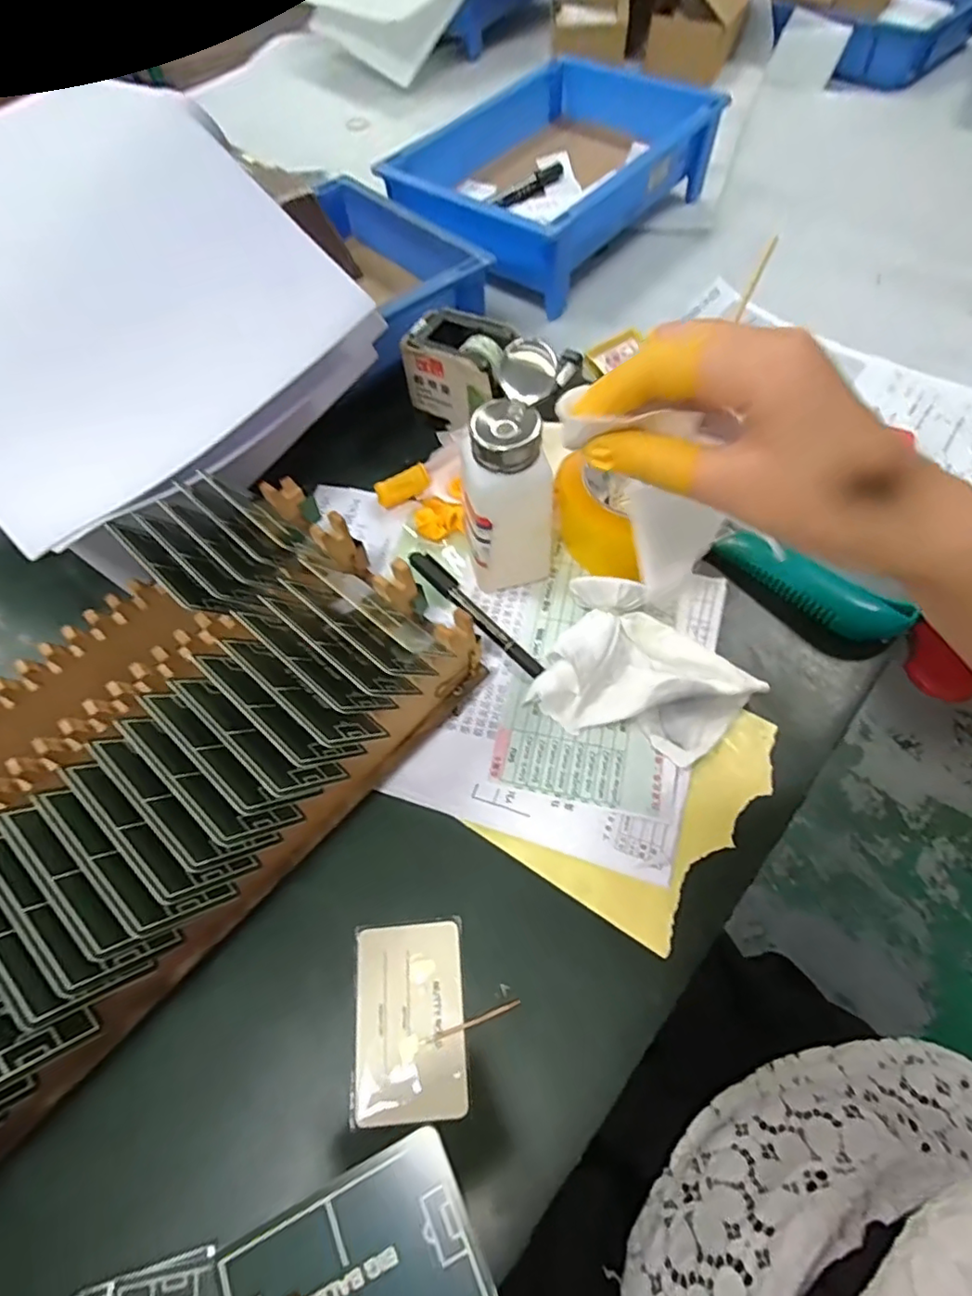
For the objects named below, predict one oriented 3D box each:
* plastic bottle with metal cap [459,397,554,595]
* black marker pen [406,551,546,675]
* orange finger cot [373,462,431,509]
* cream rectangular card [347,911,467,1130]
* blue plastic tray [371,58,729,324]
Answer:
[{"bbox_3d":[0.016,-0.091,0.376,0.055,0.125,0.052,4,62,5],"label":"plastic bottle with metal cap"},{"bbox_3d":[-0.008,-0.027,0.413,0.015,0.010,0.131,-41,67,-18],"label":"black marker pen"},{"bbox_3d":[-0.065,-0.126,0.462,0.043,0.017,0.014,-25,62,7],"label":"orange finger cot"},{"bbox_3d":[-0.039,0.187,0.300,0.056,0.004,0.086,-4,59,-1],"label":"cream rectangular card"},{"bbox_3d":[0.062,-0.483,0.607,0.224,0.076,0.291,37,69,20],"label":"blue plastic tray"}]

